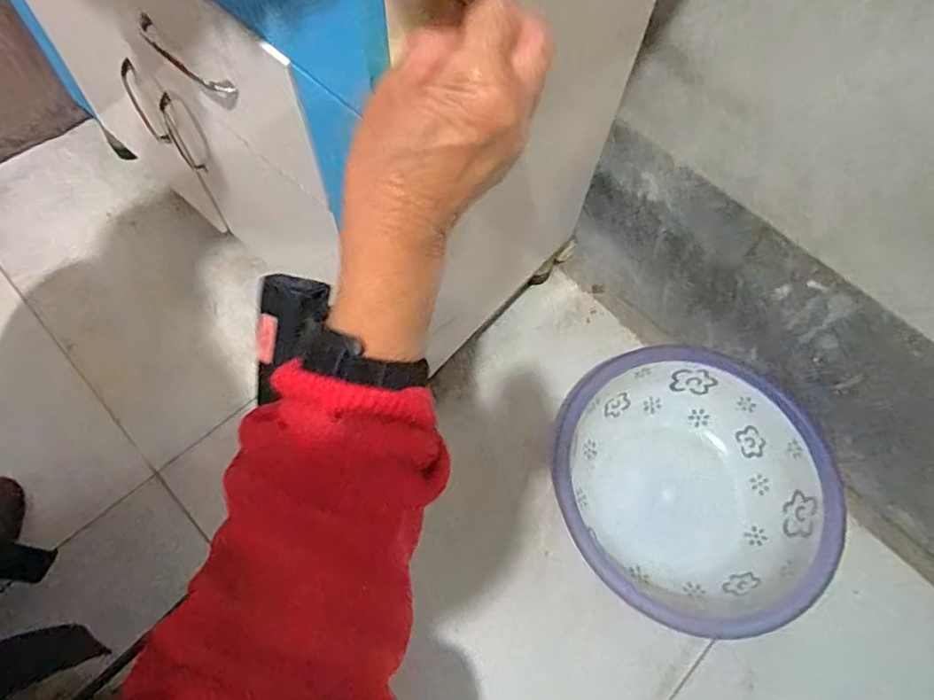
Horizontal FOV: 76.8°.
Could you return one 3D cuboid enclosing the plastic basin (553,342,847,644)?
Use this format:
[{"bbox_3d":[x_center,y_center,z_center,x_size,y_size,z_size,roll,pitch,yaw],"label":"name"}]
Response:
[{"bbox_3d":[0.263,0.163,0.716,0.307,0.115,0.312,1,65,-3],"label":"plastic basin"}]

